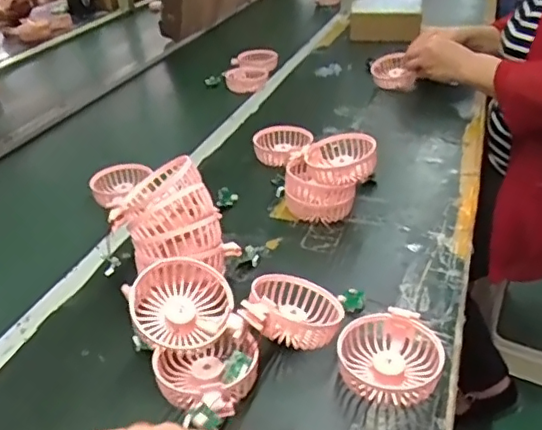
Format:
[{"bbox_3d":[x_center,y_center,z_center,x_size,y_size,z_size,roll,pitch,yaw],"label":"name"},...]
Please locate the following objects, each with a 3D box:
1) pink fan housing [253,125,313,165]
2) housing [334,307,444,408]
[{"bbox_3d":[0.019,-0.102,0.892,0.084,0.046,0.095,9,35,18],"label":"pink fan housing"},{"bbox_3d":[0.108,0.129,0.511,0.083,0.038,0.090,-2,32,1],"label":"housing"}]

